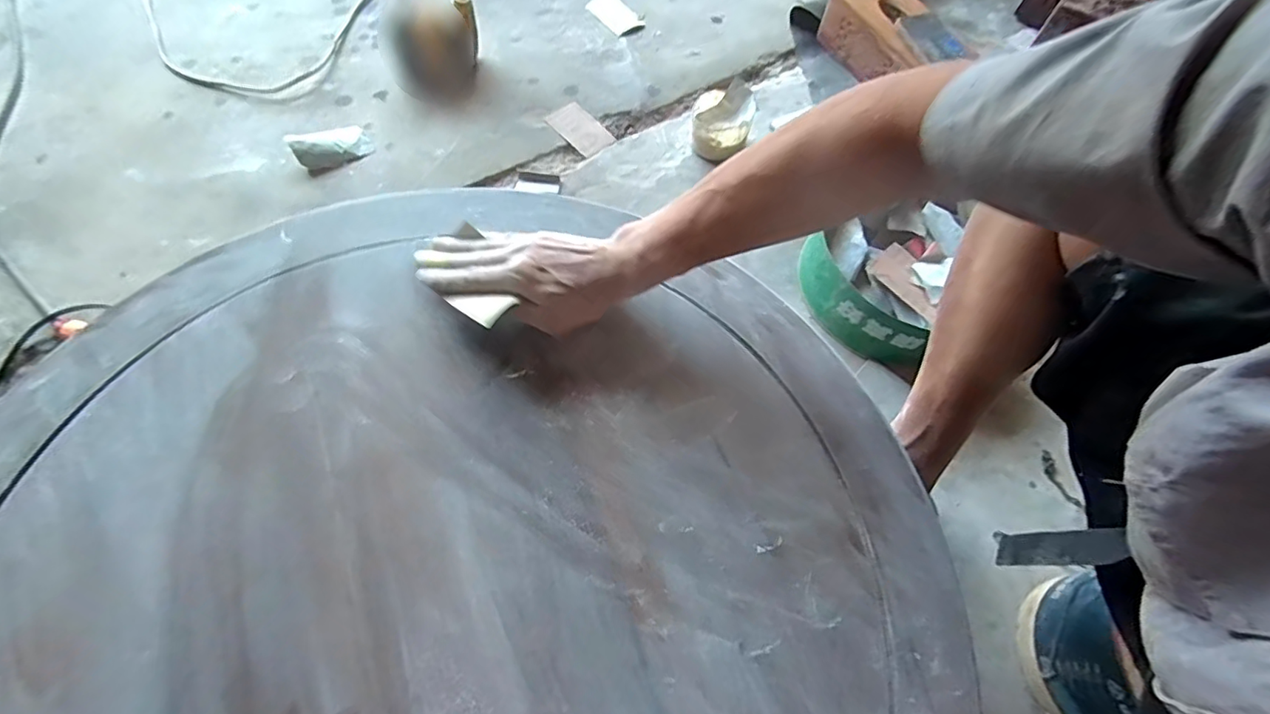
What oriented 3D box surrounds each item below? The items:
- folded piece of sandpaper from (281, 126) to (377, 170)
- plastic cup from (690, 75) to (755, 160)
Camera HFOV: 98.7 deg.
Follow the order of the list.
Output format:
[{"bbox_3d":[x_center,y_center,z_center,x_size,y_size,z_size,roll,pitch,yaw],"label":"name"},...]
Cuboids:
[{"bbox_3d":[-0.476,-0.334,0.855,0.110,0.033,0.064,-27,69,-16],"label":"folded piece of sandpaper"},{"bbox_3d":[0.141,-0.385,0.893,0.096,0.077,0.102,8,64,0],"label":"plastic cup"}]

